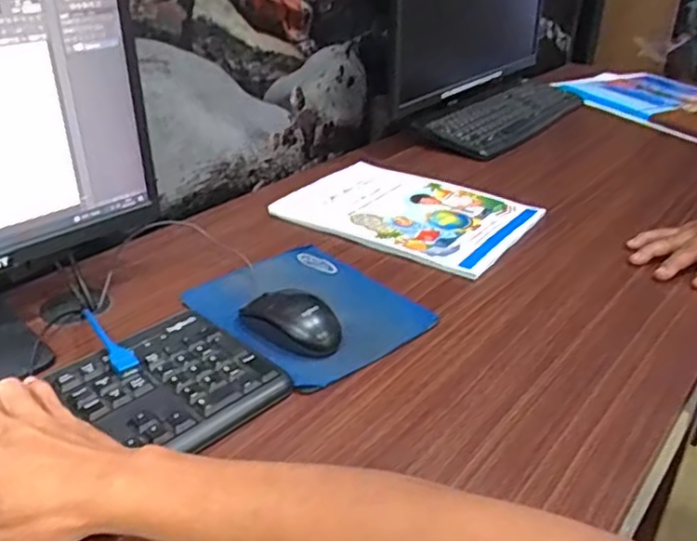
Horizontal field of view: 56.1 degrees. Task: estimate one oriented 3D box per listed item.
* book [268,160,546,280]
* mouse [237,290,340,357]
[{"bbox_3d":[0.070,-0.079,0.840,0.296,0.011,0.211,19,35,25],"label":"book"},{"bbox_3d":[-0.053,0.044,0.602,0.098,0.032,0.054,15,33,19],"label":"mouse"}]

